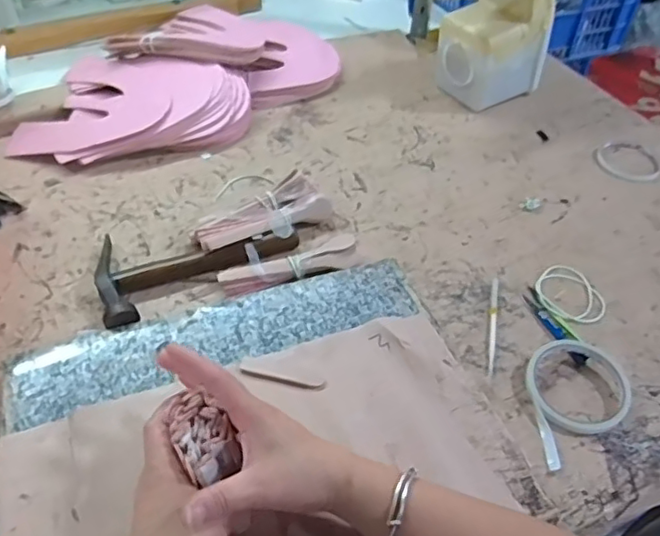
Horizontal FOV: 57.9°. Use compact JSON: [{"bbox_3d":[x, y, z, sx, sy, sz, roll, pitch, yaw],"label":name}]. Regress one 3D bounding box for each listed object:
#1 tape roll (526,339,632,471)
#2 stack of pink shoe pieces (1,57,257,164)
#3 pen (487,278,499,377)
[{"bbox_3d":[0.217,0.115,0.553,0.122,0.020,0.093,-24,52,-24],"label":"tape roll"},{"bbox_3d":[-0.273,-0.215,0.826,0.297,0.066,0.201,13,47,9],"label":"stack of pink shoe pieces"},{"bbox_3d":[0.170,0.057,0.620,0.008,0.004,0.128,12,47,8],"label":"pen"}]

